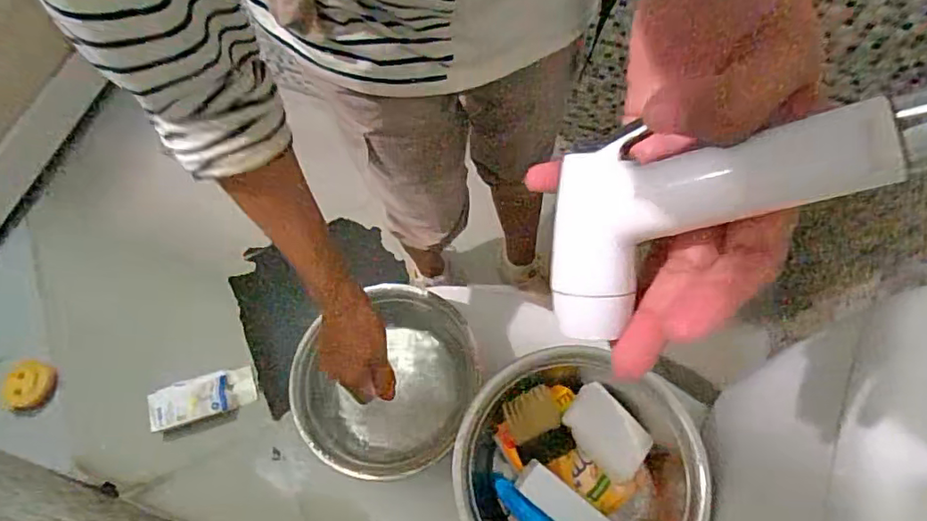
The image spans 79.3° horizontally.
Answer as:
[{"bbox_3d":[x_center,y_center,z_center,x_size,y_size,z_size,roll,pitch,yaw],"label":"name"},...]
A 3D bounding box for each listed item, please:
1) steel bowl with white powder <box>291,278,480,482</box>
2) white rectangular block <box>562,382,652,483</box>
[{"bbox_3d":[-0.092,0.153,0.707,0.230,0.055,0.209,-36,70,-13],"label":"steel bowl with white powder"},{"bbox_3d":[0.169,0.203,0.664,0.071,0.017,0.104,-36,70,-13],"label":"white rectangular block"}]

